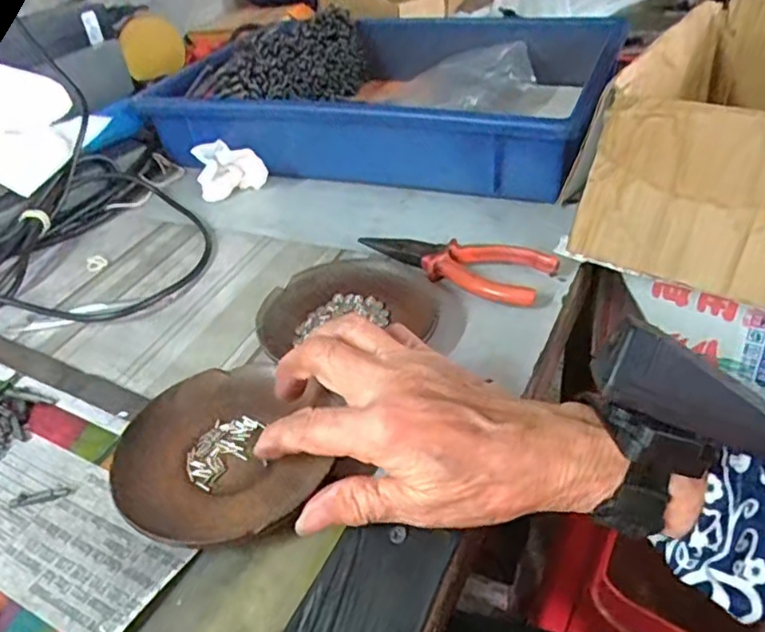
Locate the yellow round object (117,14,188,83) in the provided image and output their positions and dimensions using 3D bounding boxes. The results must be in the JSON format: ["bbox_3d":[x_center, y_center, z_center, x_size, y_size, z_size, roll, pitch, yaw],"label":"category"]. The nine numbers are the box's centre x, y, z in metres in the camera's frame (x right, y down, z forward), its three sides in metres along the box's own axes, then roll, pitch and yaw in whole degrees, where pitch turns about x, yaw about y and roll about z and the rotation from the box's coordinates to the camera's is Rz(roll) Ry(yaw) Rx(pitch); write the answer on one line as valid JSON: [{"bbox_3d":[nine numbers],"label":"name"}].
[{"bbox_3d":[-0.261,-0.303,0.720,0.069,0.066,0.022,-33,22,-3],"label":"yellow round object"}]

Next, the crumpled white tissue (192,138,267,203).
[{"bbox_3d":[-0.143,-0.138,0.596,0.061,0.040,0.055,-21,40,-17],"label":"crumpled white tissue"}]

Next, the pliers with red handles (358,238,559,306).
[{"bbox_3d":[0.047,-0.039,0.454,0.141,0.019,0.048,18,44,29],"label":"pliers with red handles"}]

